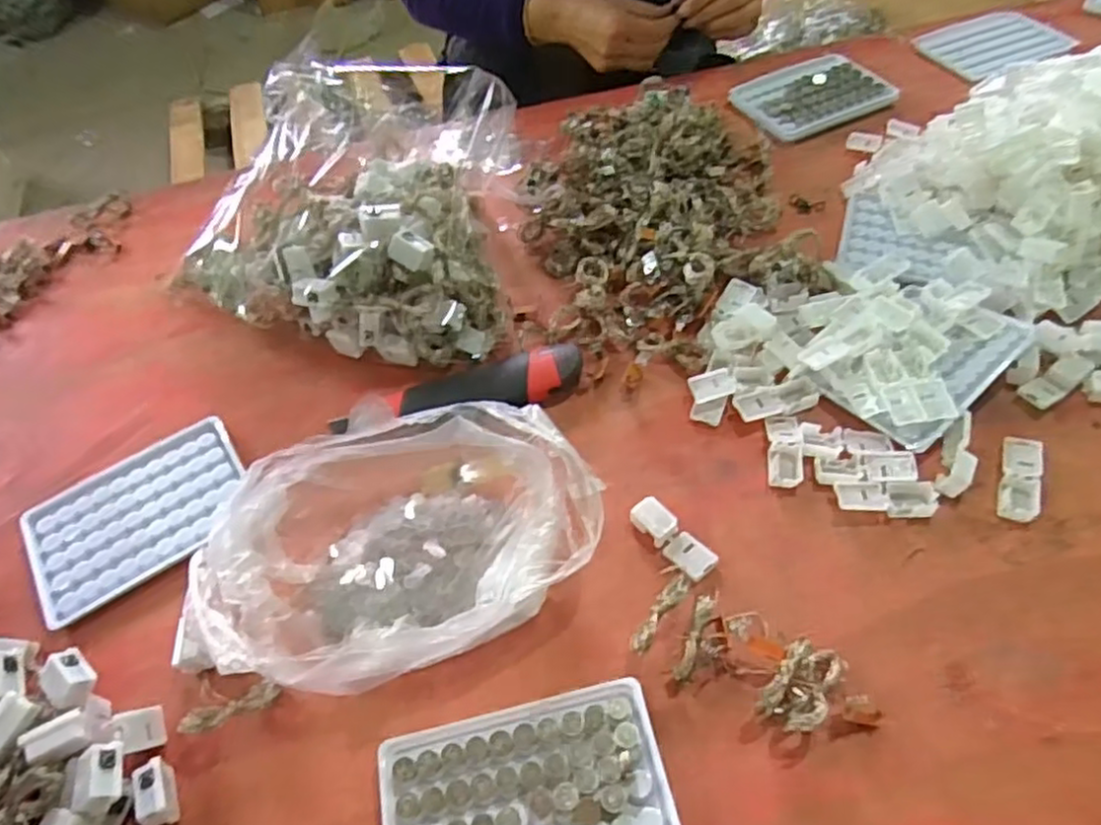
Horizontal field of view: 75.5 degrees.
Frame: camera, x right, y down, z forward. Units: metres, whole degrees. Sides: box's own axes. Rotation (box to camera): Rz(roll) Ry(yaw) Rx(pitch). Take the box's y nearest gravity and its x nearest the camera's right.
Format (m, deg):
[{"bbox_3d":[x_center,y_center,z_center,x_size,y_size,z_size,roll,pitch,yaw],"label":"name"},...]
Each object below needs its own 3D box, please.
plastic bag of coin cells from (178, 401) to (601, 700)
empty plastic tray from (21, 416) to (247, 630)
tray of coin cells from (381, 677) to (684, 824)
[{"bbox_3d":[-0.085,0.072,0.393,0.219,0.060,0.136,-18,53,-9],"label":"plastic bag of coin cells"},{"bbox_3d":[-0.259,0.062,0.449,0.129,0.008,0.096,-31,56,-18],"label":"empty plastic tray"},{"bbox_3d":[-0.009,0.181,0.326,0.128,0.021,0.090,-13,52,-5],"label":"tray of coin cells"}]

